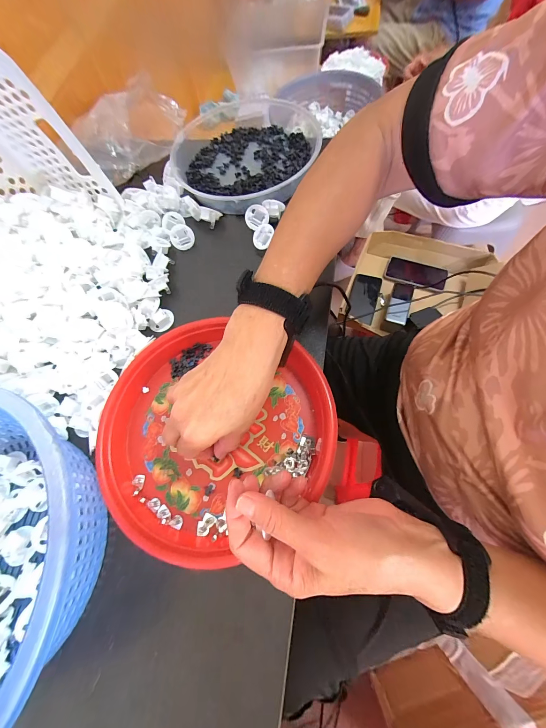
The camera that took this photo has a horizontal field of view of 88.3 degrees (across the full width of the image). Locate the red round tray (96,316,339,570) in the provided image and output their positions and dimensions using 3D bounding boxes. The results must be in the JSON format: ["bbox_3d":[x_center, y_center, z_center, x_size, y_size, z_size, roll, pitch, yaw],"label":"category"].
[{"bbox_3d":[-0.063,0.061,0.300,0.239,0.039,0.227,0,69,0],"label":"red round tray"}]

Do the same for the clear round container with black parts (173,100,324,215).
[{"bbox_3d":[-0.049,-0.314,0.433,0.216,0.051,0.197,-2,68,5],"label":"clear round container with black parts"}]

